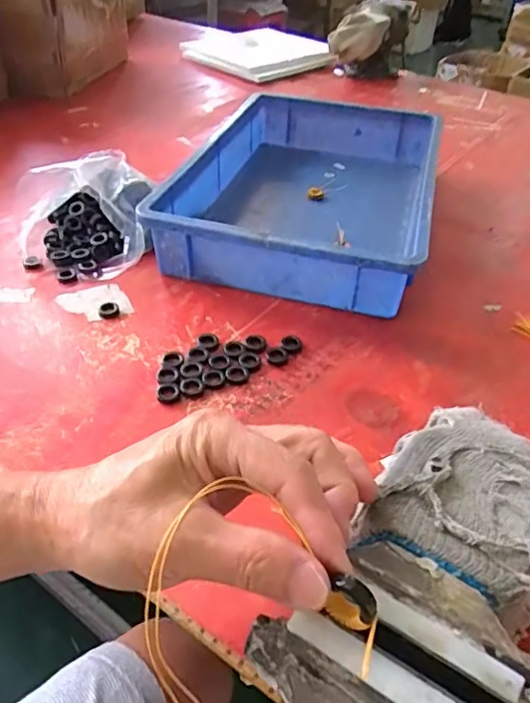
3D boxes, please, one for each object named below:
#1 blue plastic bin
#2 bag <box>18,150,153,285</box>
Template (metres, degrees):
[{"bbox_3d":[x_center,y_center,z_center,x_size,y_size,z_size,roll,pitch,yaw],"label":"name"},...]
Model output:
[{"bbox_3d":[0.061,-0.207,0.700,0.274,0.081,0.421,12,42,10],"label":"blue plastic bin"},{"bbox_3d":[-0.200,-0.153,0.618,0.140,0.087,0.147,-9,43,-13],"label":"bag"}]

